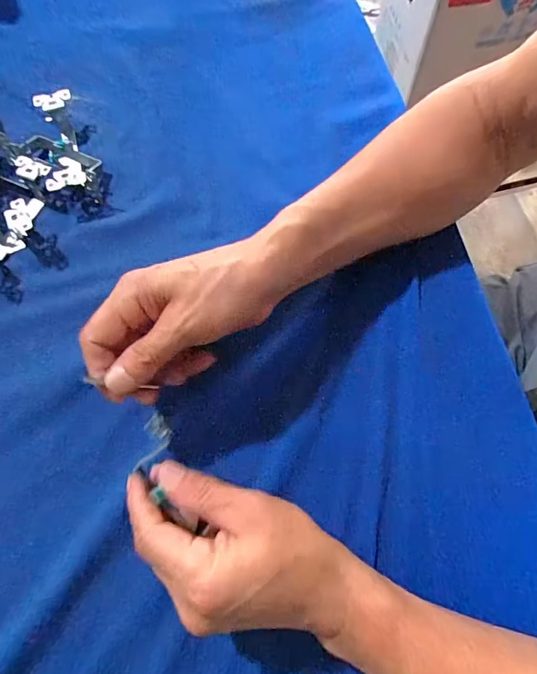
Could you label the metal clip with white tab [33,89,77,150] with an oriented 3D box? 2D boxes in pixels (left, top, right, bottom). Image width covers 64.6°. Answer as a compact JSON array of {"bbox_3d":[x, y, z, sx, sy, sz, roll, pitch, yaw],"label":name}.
[{"bbox_3d":[-0.192,-0.201,0.395,0.031,0.048,0.014,-20,31,-7],"label":"metal clip with white tab"}]

